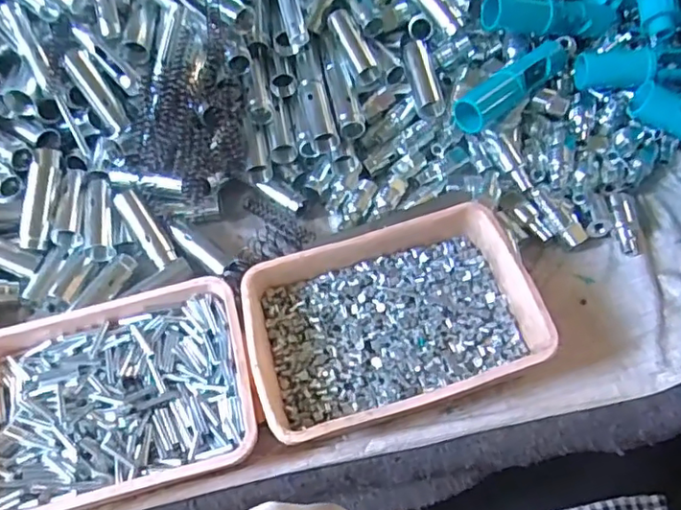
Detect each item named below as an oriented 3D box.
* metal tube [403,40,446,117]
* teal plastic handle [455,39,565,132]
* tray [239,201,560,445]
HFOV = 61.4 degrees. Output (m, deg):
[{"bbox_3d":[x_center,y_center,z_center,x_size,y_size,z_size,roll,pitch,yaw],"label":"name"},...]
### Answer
[{"bbox_3d":[0.071,-0.155,0.501,0.024,0.017,0.072,-12,73,-3],"label":"metal tube"},{"bbox_3d":[0.147,-0.149,0.490,0.114,0.035,0.031,-35,64,-15],"label":"teal plastic handle"},{"bbox_3d":[0.034,0.041,0.423,0.205,0.040,0.152,-17,60,-5],"label":"tray"}]

